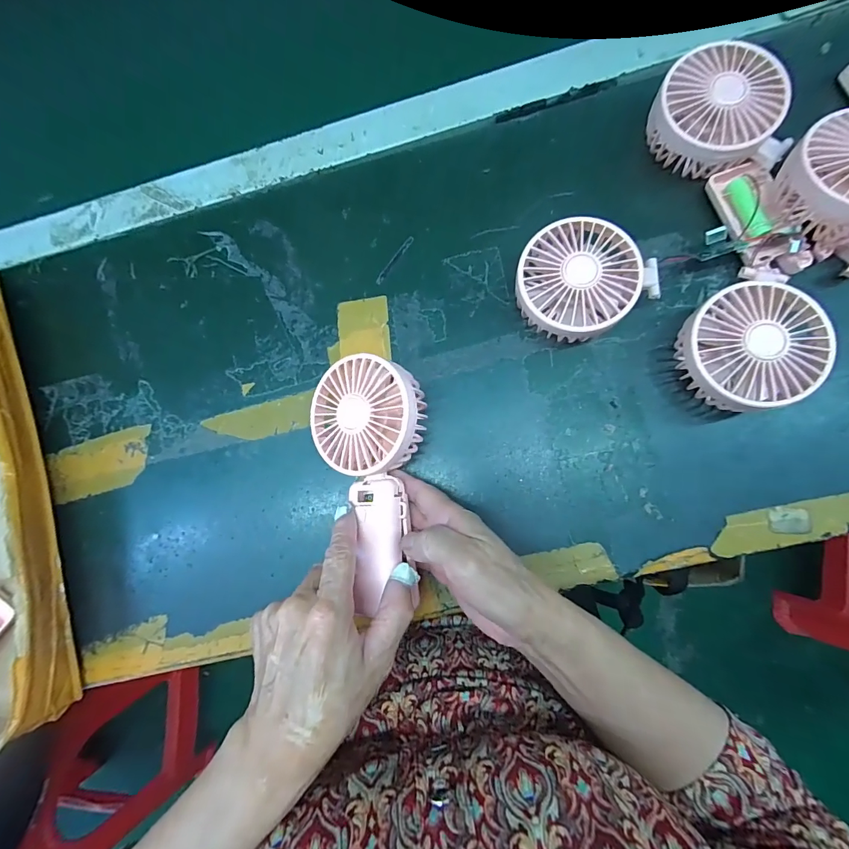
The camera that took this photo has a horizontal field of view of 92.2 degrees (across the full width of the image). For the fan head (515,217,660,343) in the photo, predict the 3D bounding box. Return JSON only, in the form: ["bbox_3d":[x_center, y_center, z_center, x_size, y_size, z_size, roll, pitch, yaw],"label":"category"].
[{"bbox_3d":[0.116,-0.107,0.314,0.098,0.045,0.084,-37,81,2],"label":"fan head"}]

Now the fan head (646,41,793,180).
[{"bbox_3d":[0.223,-0.237,0.315,0.092,0.044,0.088,1,84,7],"label":"fan head"}]

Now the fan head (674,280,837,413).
[{"bbox_3d":[0.228,-0.053,0.293,0.086,0.047,0.083,-1,83,7],"label":"fan head"}]

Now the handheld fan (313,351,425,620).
[{"bbox_3d":[-0.040,0.035,0.289,0.084,0.032,0.166,-5,84,6],"label":"handheld fan"}]

